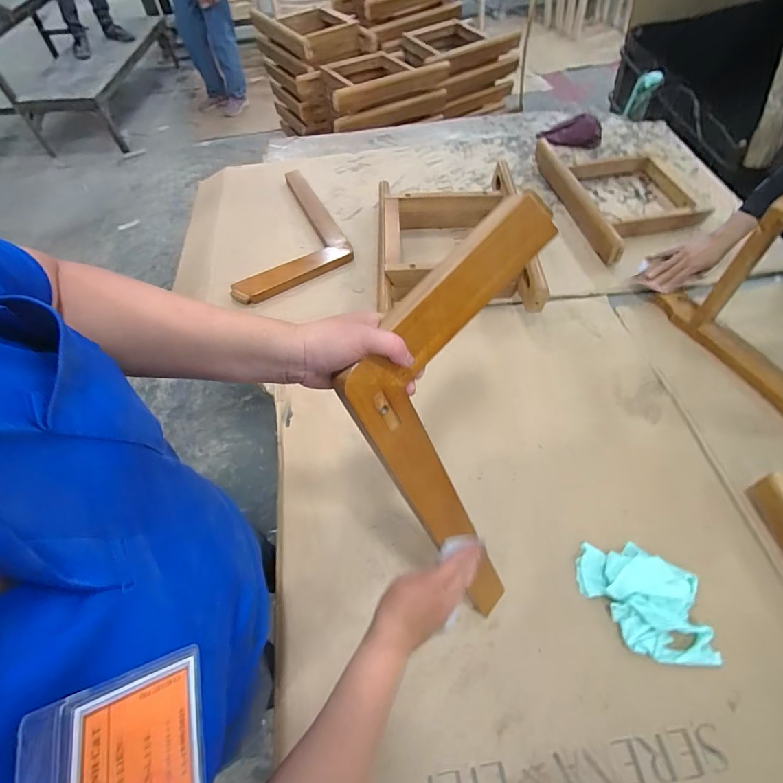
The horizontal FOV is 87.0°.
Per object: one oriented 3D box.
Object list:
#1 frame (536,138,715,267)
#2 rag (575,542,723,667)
[{"bbox_3d":[0.631,-0.523,1.082,0.360,0.096,0.425,-12,59,-6],"label":"frame"},{"bbox_3d":[0.363,0.297,0.588,0.162,0.041,0.158,-1,58,1],"label":"rag"}]

